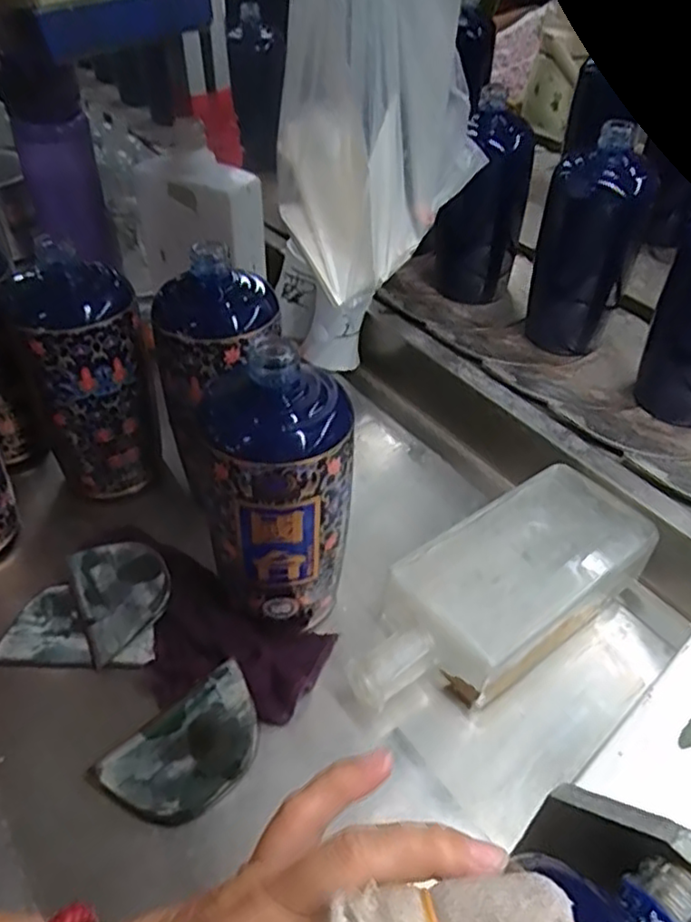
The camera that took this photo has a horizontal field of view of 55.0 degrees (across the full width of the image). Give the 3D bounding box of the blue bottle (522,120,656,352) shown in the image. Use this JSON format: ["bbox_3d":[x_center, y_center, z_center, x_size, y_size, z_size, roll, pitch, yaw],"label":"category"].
[{"bbox_3d":[0.213,-0.183,0.581,0.074,0.169,0.056,-18,47,-17],"label":"blue bottle"}]

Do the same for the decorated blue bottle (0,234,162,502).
[{"bbox_3d":[-0.181,-0.057,0.470,0.080,0.167,0.068,-16,46,-15],"label":"decorated blue bottle"}]

